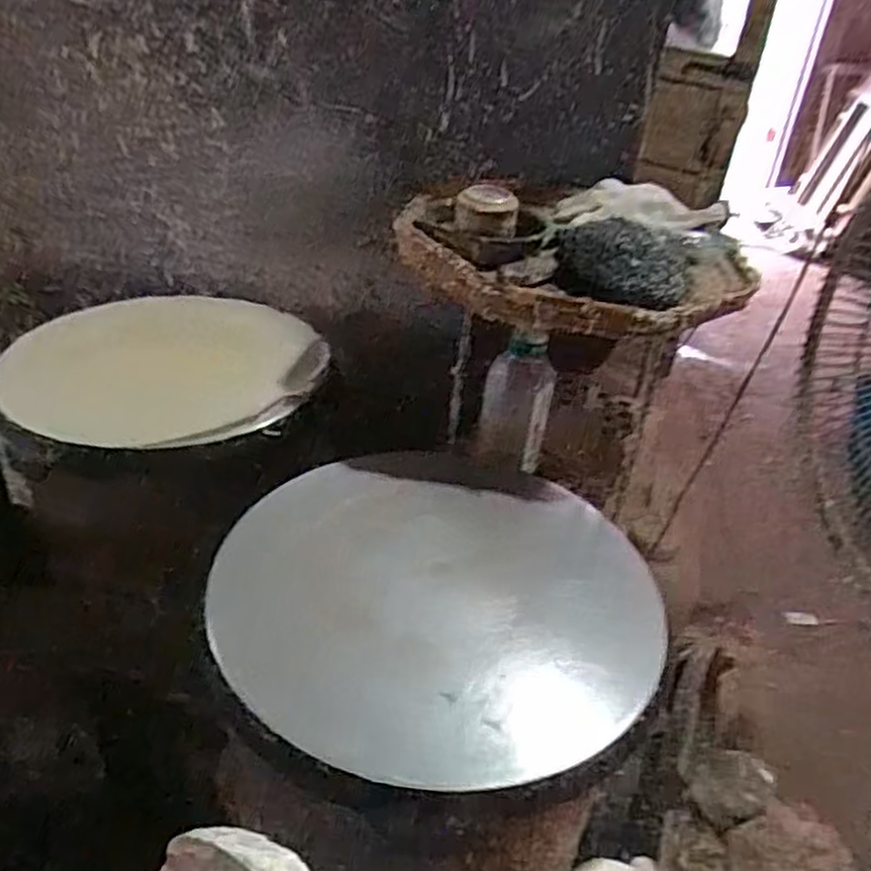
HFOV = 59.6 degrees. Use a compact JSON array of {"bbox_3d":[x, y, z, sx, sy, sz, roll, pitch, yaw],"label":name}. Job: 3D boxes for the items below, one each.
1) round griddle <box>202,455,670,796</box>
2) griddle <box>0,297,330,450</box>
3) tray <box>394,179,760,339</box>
[{"bbox_3d":[0.001,0.132,0.648,0.363,0.015,0.346,5,34,-3],"label":"round griddle"},{"bbox_3d":[-0.330,-0.093,0.938,0.370,0.029,0.343,5,34,-3],"label":"griddle"},{"bbox_3d":[0.155,-0.228,0.852,0.378,0.075,0.359,5,34,-3],"label":"tray"}]

